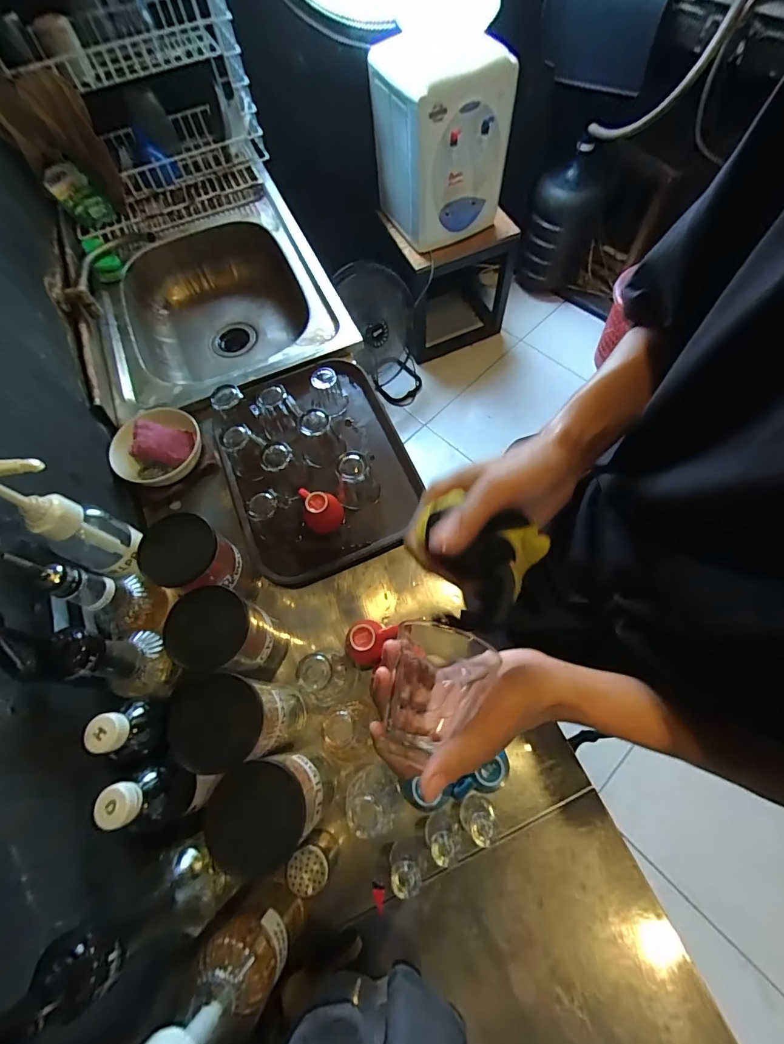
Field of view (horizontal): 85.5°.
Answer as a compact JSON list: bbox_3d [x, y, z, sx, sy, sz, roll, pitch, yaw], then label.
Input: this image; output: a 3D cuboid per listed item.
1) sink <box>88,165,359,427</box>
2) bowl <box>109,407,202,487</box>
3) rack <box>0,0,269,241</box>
[{"bbox_3d":[-0.390,-0.469,0.967,0.475,0.187,0.534,-24,67,-7],"label":"sink"},{"bbox_3d":[-0.405,-0.125,0.728,0.146,0.069,0.138,-1,66,3],"label":"bowl"},{"bbox_3d":[-0.538,-0.947,0.860,0.440,0.467,0.315,-18,66,-4],"label":"rack"}]

